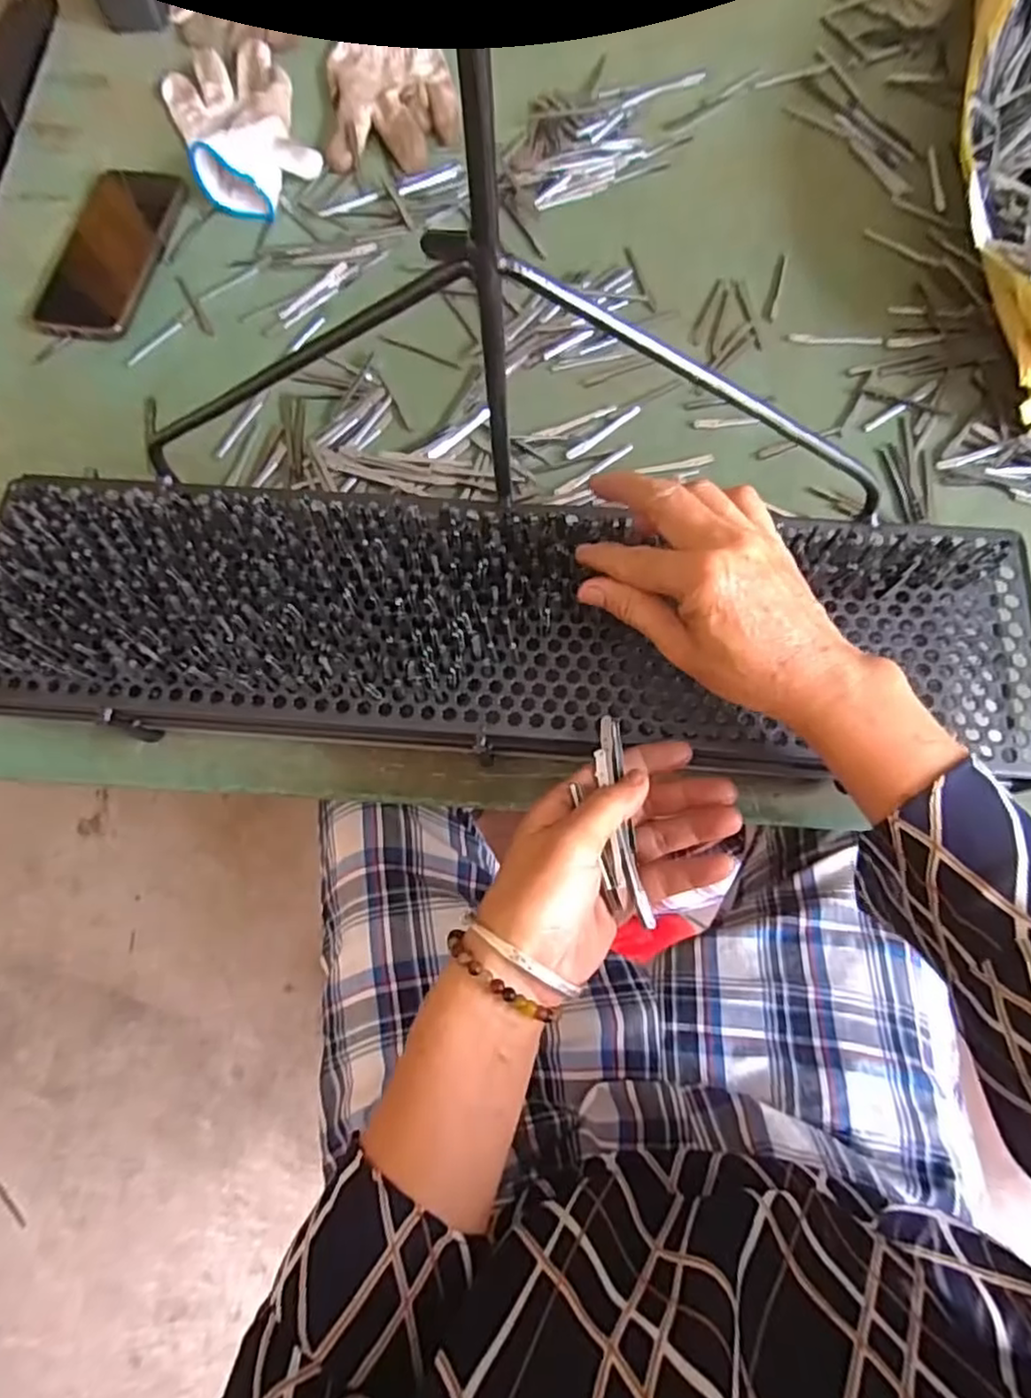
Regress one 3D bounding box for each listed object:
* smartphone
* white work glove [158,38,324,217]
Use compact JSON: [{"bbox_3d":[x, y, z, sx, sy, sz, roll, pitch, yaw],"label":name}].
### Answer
[{"bbox_3d":[-0.324,-0.364,0.541,0.089,0.009,0.171,10,75,4],"label":"smartphone"},{"bbox_3d":[-0.234,-0.490,0.559,0.103,0.039,0.195,-22,75,-4],"label":"white work glove"}]

